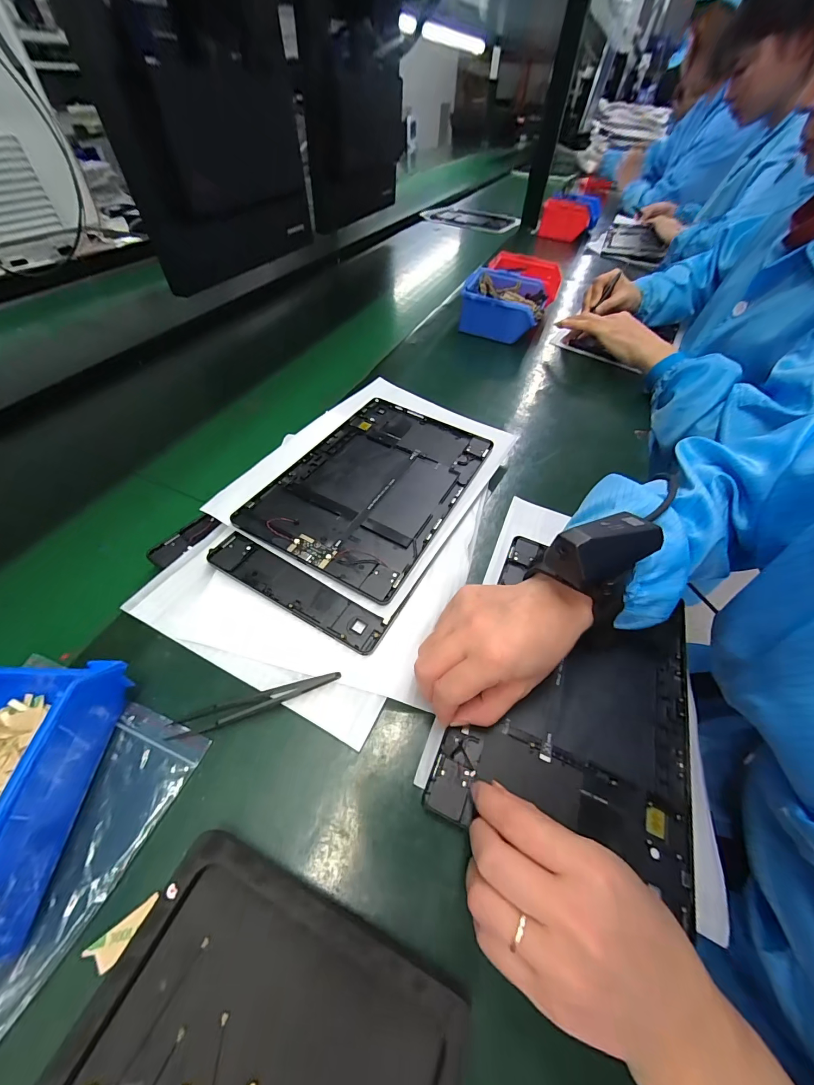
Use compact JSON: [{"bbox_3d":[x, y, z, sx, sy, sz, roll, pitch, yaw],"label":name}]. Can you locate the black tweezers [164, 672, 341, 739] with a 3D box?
[{"bbox_3d":[-0.101,0.108,0.254,0.110,0.009,0.014,-12,52,-13],"label":"black tweezers"}]

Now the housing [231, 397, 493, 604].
[{"bbox_3d":[-0.030,-0.067,0.378,0.163,0.009,0.248,25,53,16],"label":"housing"}]

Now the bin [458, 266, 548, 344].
[{"bbox_3d":[0.164,-0.405,0.649,0.136,0.066,0.125,16,51,10],"label":"bin"}]

